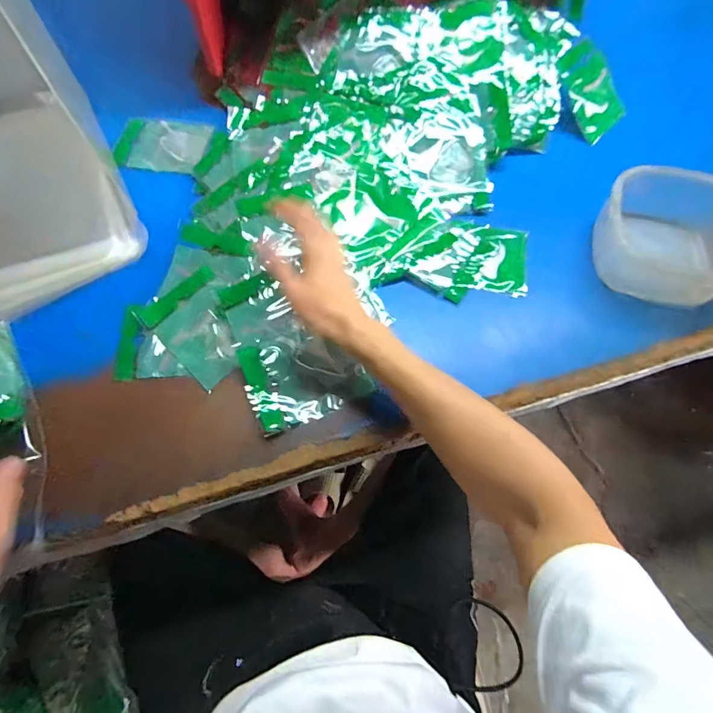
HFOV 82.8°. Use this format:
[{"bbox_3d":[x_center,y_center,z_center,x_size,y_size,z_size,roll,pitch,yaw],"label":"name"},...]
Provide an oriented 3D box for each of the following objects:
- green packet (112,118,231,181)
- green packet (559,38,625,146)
[{"bbox_3d":[-0.266,-0.313,0.600,0.171,0.025,0.111,12,67,10],"label":"green packet"},{"bbox_3d":[0.362,-0.409,0.622,0.101,0.019,0.132,-44,114,-17],"label":"green packet"}]

